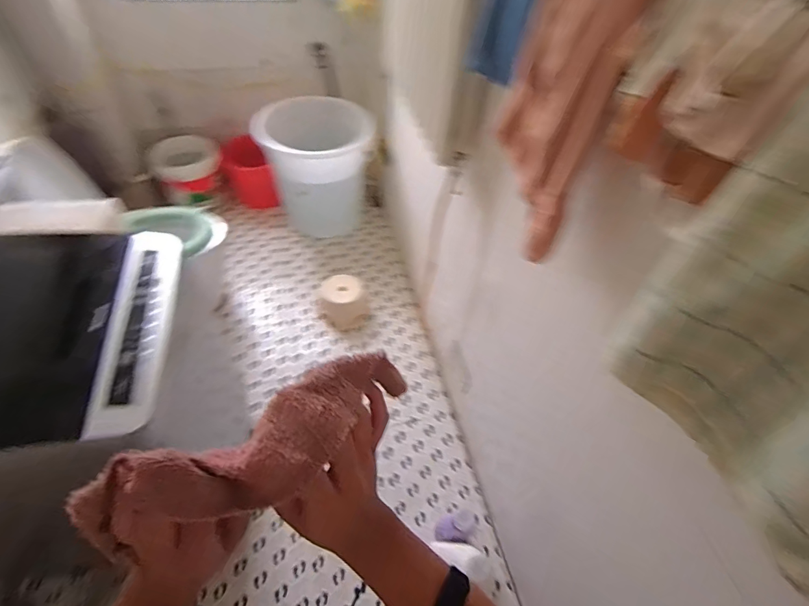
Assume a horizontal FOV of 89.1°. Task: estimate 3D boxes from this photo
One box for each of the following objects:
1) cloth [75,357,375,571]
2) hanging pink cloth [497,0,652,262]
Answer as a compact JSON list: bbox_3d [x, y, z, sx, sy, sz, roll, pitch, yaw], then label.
[{"bbox_3d":[-0.098,0.102,0.279,0.212,0.062,0.071,-24,59,-25],"label":"cloth"},{"bbox_3d":[0.234,-0.317,0.649,0.046,0.415,0.256,-4,52,-9],"label":"hanging pink cloth"}]

